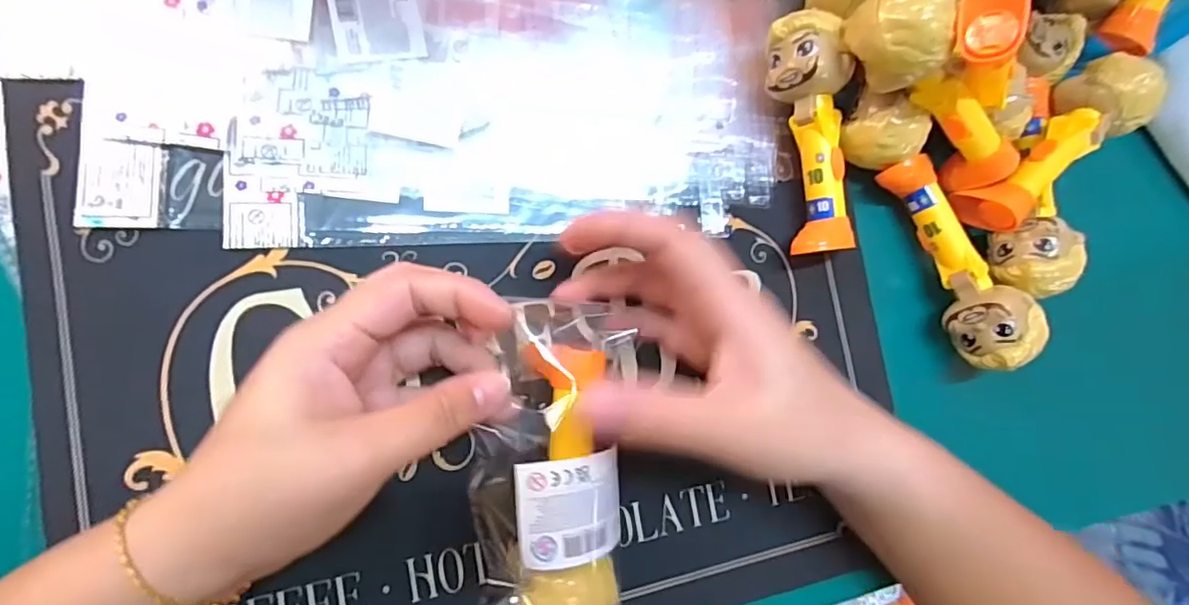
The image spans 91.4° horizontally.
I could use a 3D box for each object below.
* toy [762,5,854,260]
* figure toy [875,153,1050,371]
[{"bbox_3d":[0.112,-0.085,0.301,0.040,0.039,0.121,-3,87,-13],"label":"toy"},{"bbox_3d":[0.193,-0.023,0.308,0.035,0.033,0.117,-28,91,-13],"label":"figure toy"}]

